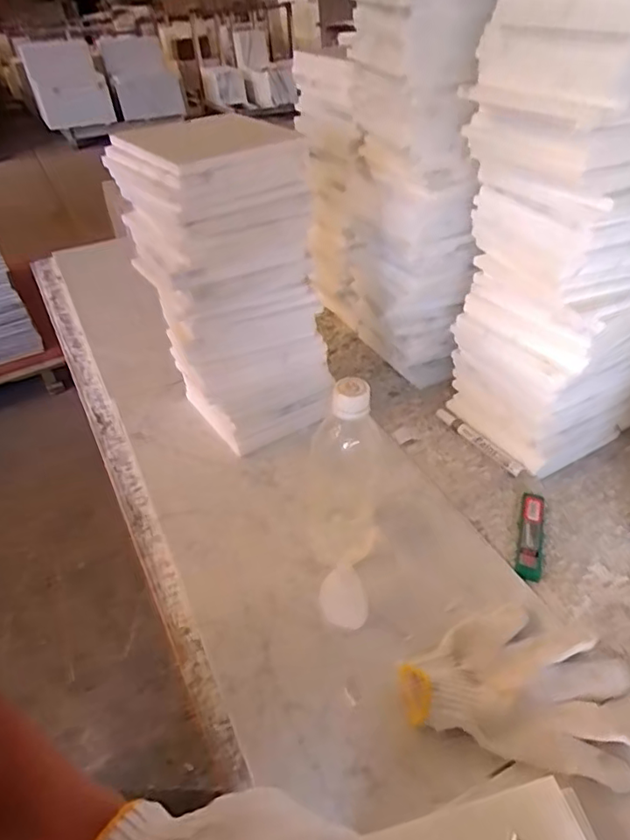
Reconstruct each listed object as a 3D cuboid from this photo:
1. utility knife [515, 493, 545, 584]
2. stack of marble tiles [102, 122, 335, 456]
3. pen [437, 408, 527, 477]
[{"bbox_3d":[0.233,0.122,0.601,0.023,0.010,0.118,11,41,18],"label":"utility knife"},{"bbox_3d":[-0.098,-0.143,0.668,0.175,0.354,0.160,-23,42,-22],"label":"stack of marble tiles"},{"bbox_3d":[0.207,0.026,0.715,0.011,0.015,0.144,-23,42,-23],"label":"pen"}]

